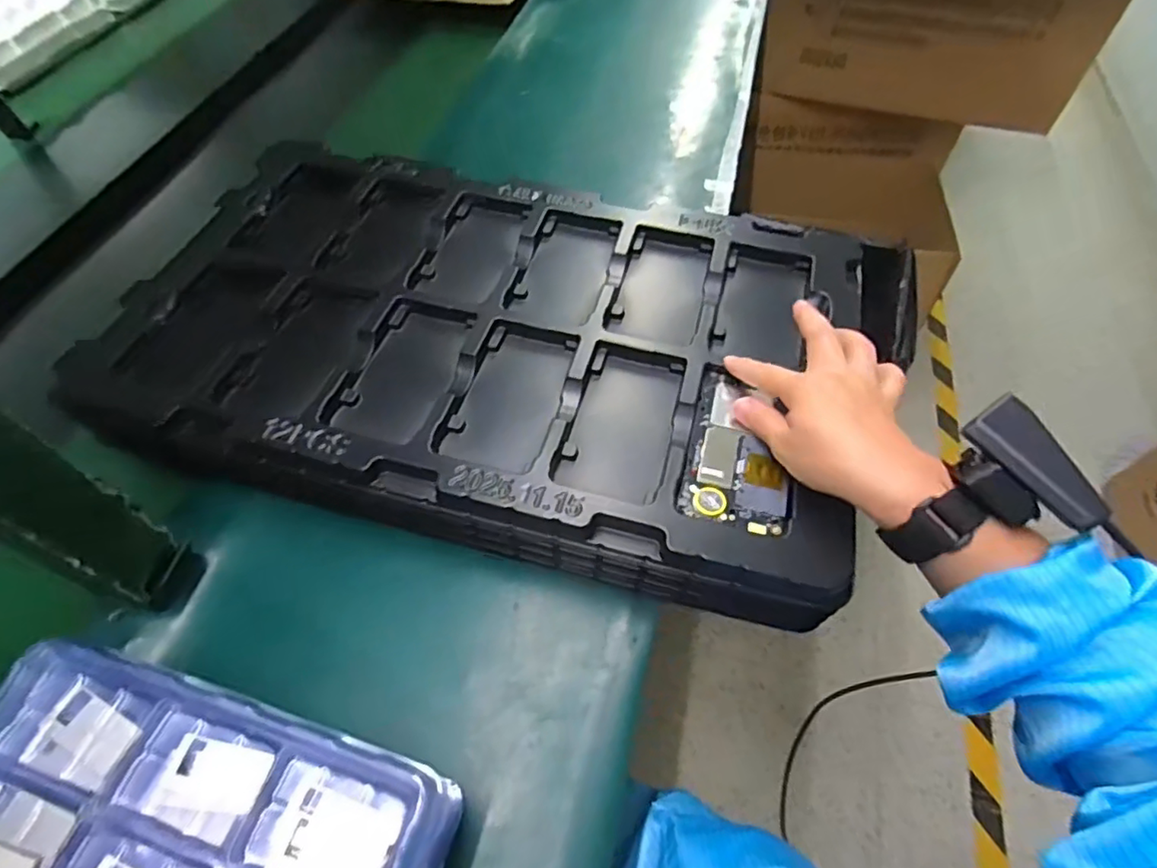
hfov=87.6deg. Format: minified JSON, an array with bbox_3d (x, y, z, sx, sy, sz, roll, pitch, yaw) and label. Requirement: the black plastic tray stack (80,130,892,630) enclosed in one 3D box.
[{"bbox_3d":[-0.047,-0.078,0.493,0.565,0.082,0.338,13,57,11],"label":"black plastic tray stack"}]

